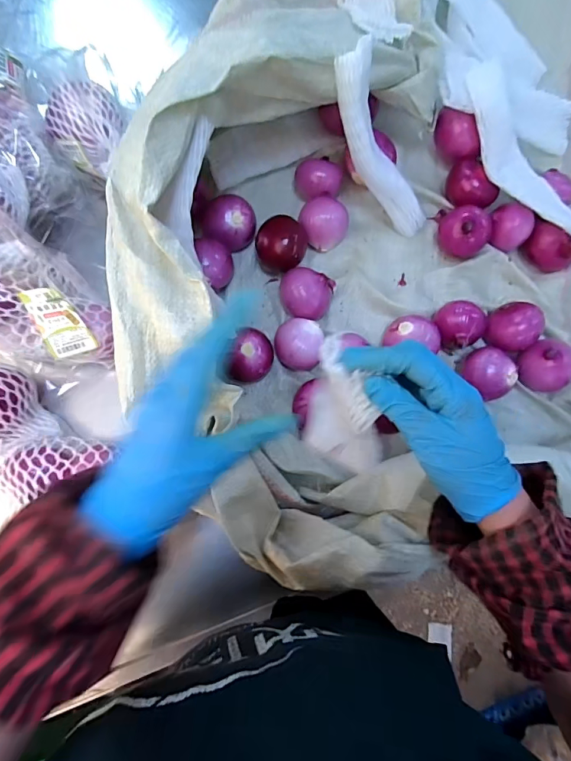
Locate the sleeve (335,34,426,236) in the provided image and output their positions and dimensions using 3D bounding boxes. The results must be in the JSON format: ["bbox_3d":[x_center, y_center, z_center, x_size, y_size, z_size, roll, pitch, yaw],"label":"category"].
[{"bbox_3d":[0.113,-0.263,0.489,0.032,0.230,0.050,24,78,42],"label":"sleeve"}]

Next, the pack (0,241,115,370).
[{"bbox_3d":[-0.308,-0.094,0.458,0.234,0.083,0.113,12,81,-2],"label":"pack"}]

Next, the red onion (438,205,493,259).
[{"bbox_3d":[0.243,-0.201,0.558,0.067,0.052,0.057,45,81,3],"label":"red onion"}]

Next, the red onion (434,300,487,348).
[{"bbox_3d":[0.221,-0.071,0.536,0.053,0.050,0.059,-24,84,-7],"label":"red onion"}]

